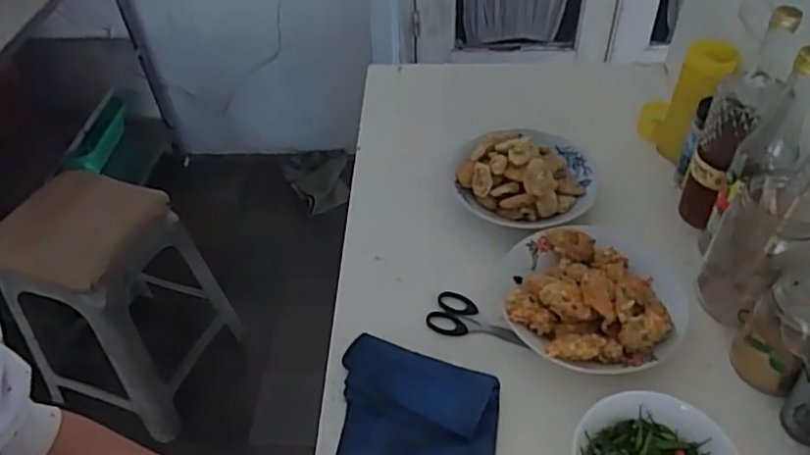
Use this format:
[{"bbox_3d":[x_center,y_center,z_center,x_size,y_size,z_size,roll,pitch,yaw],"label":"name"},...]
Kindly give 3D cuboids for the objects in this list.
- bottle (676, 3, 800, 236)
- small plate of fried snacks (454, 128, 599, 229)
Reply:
[{"bbox_3d":[0.385,-0.118,0.745,0.066,0.271,0.072,-23,48,-19],"label":"bottle"},{"bbox_3d":[0.162,-0.083,0.851,0.185,0.051,0.193,-2,45,2],"label":"small plate of fried snacks"}]

